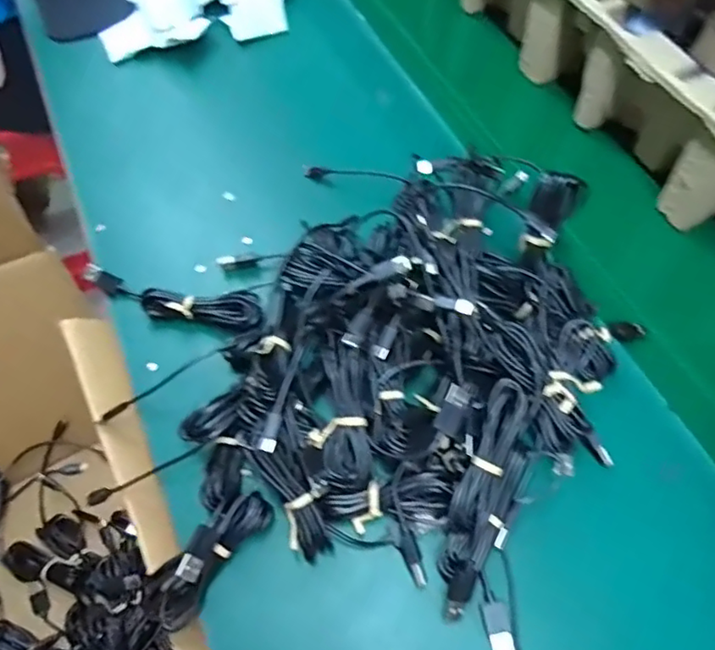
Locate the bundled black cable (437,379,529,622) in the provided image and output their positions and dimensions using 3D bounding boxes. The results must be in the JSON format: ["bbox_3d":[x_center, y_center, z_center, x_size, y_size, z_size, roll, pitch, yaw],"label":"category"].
[{"bbox_3d":[0.079,0.105,0.357,0.038,0.032,0.138,16,87,10],"label":"bundled black cable"}]

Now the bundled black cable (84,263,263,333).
[{"bbox_3d":[-0.144,-0.019,0.453,0.143,0.020,0.031,9,57,6],"label":"bundled black cable"}]

